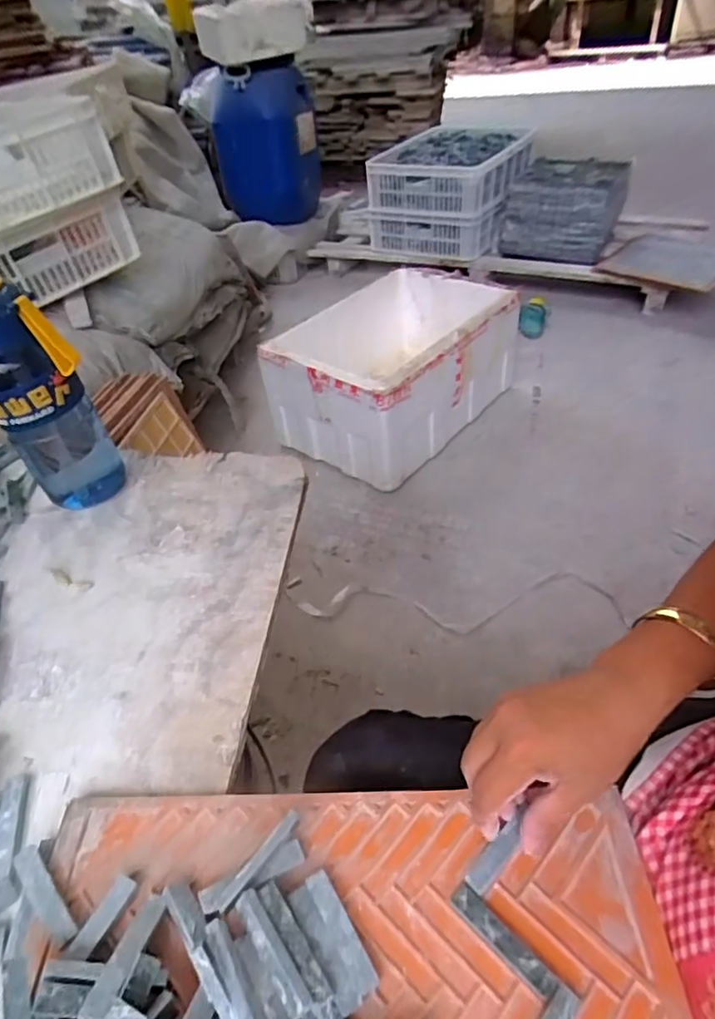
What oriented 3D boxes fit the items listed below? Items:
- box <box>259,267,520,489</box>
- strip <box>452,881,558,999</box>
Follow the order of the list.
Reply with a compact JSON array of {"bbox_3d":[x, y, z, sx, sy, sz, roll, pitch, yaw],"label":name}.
[{"bbox_3d":[0.085,-0.337,1.361,0.408,0.267,0.586,26,52,31],"label":"box"},{"bbox_3d":[0.079,0.234,0.316,0.012,0.008,0.062,-36,50,-28],"label":"strip"}]

